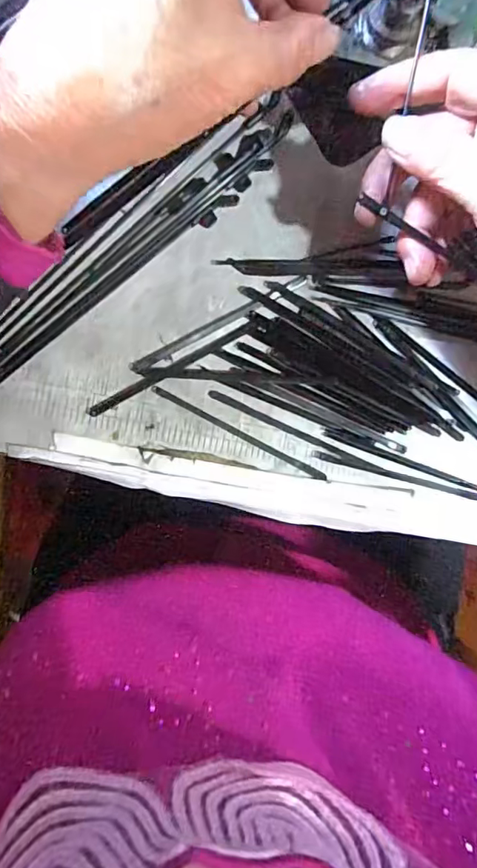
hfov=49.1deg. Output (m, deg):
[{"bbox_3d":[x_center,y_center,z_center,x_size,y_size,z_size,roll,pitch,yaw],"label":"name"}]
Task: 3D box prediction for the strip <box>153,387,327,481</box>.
[{"bbox_3d":[0.002,0.001,0.272,0.100,0.006,0.004,27,92,-6],"label":"strip"}]

